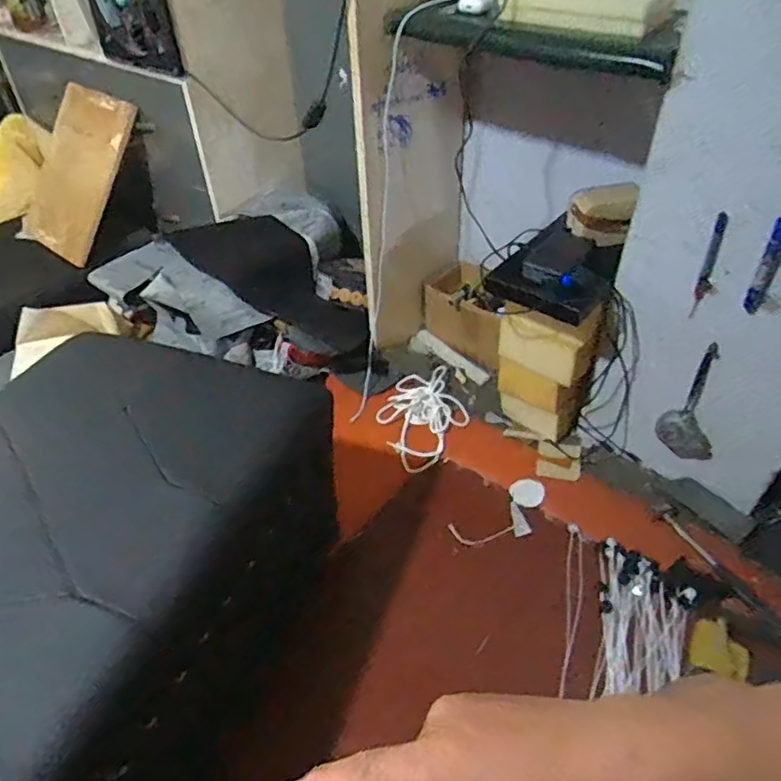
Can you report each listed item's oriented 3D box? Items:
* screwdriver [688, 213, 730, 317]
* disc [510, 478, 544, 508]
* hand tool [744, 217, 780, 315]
[{"bbox_3d":[0.465,-0.179,0.876,0.016,0.204,0.015,28,70,28],"label":"screwdriver"},{"bbox_3d":[0.256,0.188,1.105,0.063,0.007,0.061,0,42,0],"label":"disc"},{"bbox_3d":[0.542,-0.174,0.856,0.028,0.185,0.030,28,71,28],"label":"hand tool"}]

